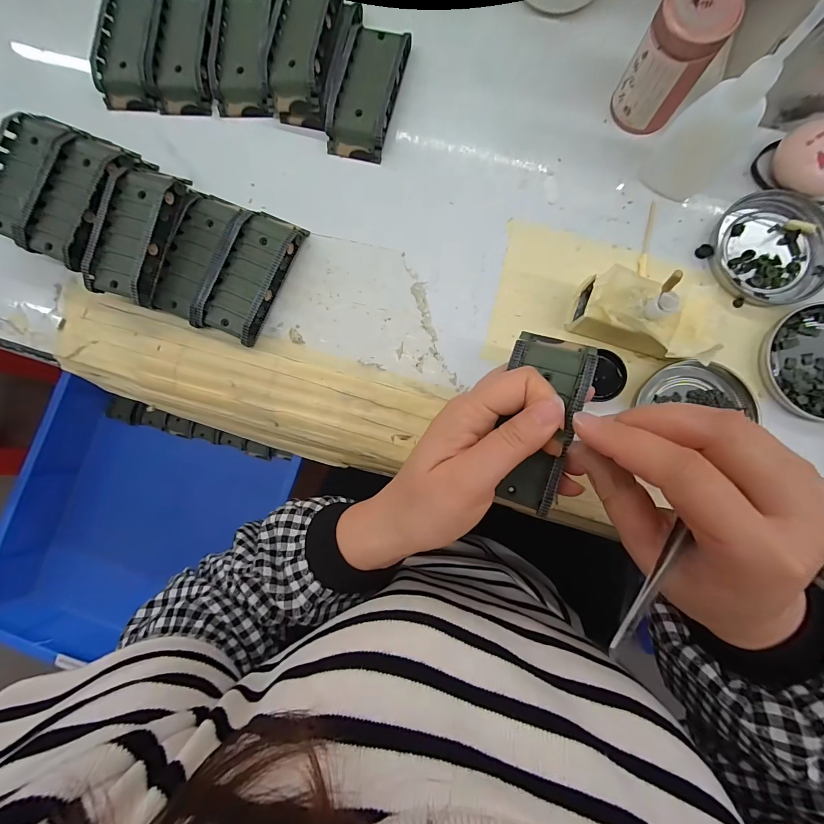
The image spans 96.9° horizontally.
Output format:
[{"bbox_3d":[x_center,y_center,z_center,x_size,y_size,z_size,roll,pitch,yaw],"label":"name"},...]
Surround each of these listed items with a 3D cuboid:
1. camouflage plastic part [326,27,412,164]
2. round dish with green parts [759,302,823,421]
[{"bbox_3d":[-0.032,-0.243,0.275,0.043,0.020,0.095,15,87,4],"label":"camouflage plastic part"},{"bbox_3d":[0.279,-0.034,0.246,0.075,0.010,0.077,0,86,3],"label":"round dish with green parts"}]

